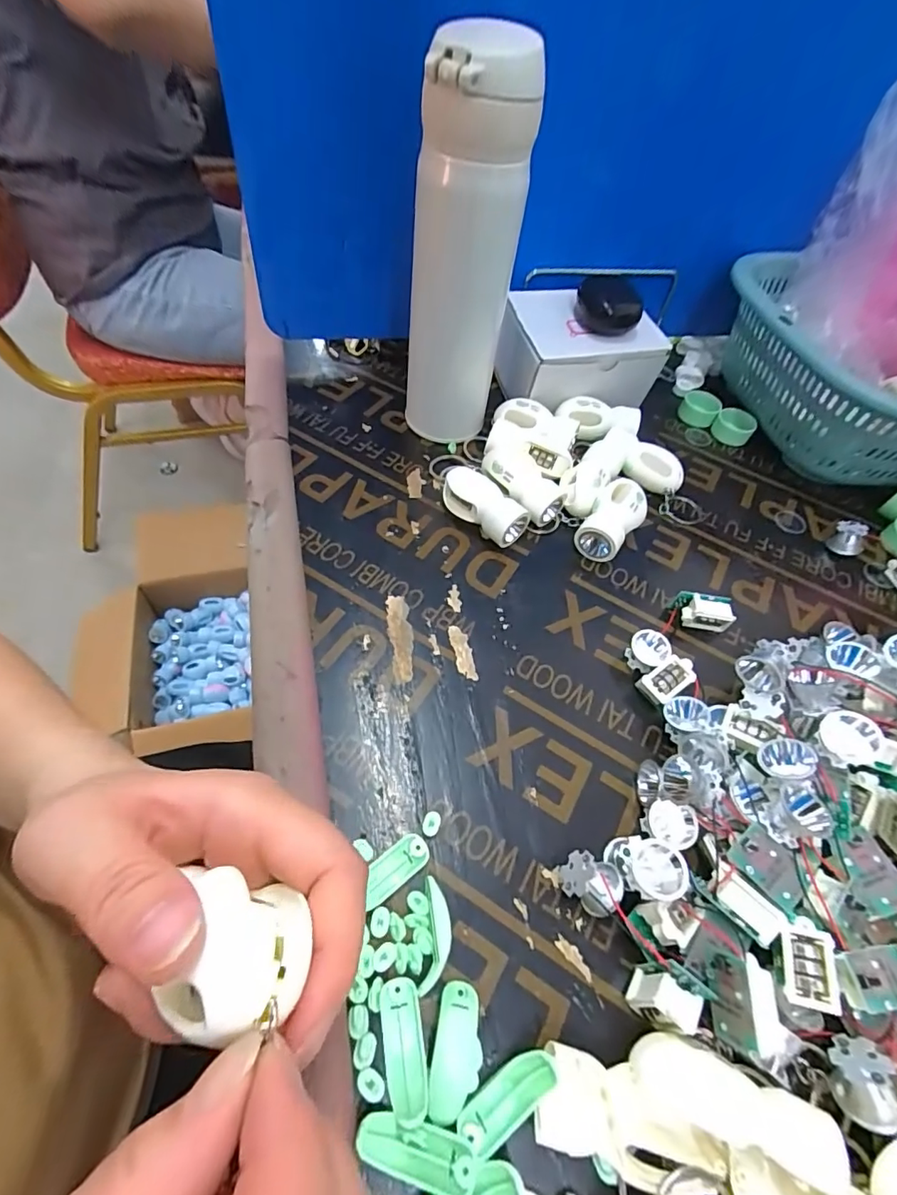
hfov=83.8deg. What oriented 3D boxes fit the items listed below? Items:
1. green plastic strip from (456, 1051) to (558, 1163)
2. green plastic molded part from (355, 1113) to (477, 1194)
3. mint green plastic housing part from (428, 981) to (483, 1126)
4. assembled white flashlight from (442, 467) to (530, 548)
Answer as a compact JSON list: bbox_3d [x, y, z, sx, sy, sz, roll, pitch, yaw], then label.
[{"bbox_3d":[0.022,0.187,0.187,0.040,0.012,0.015,-30,64,-24],"label":"green plastic strip"},{"bbox_3d":[-0.012,0.195,0.176,0.042,0.007,0.014,15,55,3],"label":"green plastic molded part"},{"bbox_3d":[0.004,0.174,0.193,0.019,0.004,0.040,13,55,2],"label":"mint green plastic housing part"},{"bbox_3d":[0.024,-0.063,0.350,0.028,0.026,0.061,-36,67,-27],"label":"assembled white flashlight"}]

